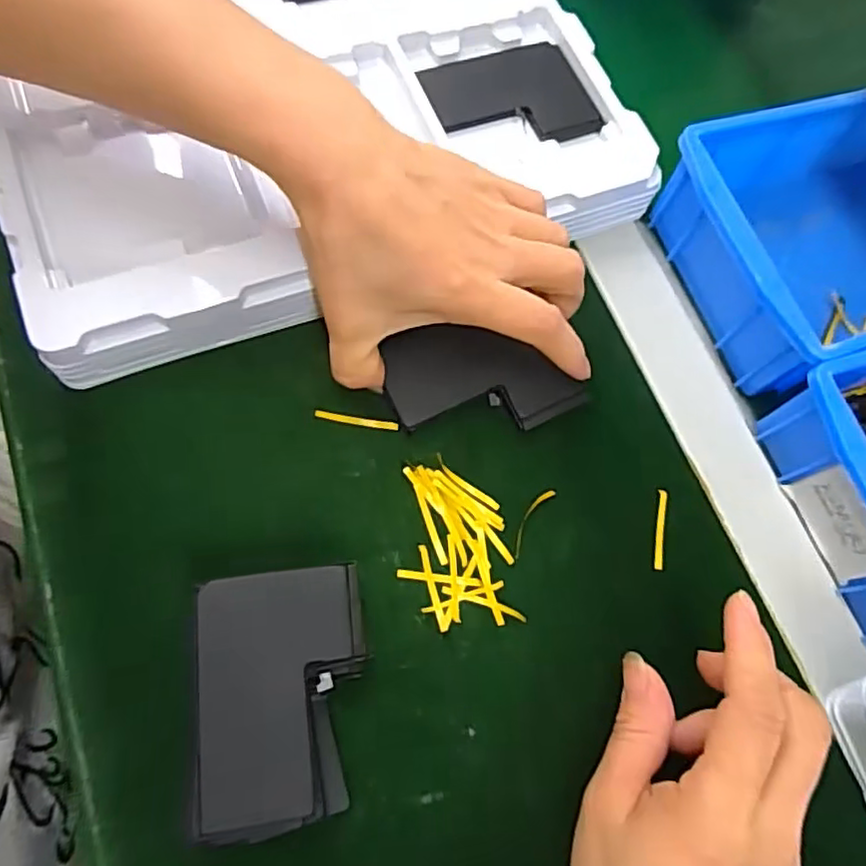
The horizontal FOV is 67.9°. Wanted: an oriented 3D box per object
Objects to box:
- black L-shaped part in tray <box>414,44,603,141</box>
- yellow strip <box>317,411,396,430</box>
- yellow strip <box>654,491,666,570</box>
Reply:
[{"bbox_3d":[0.046,-0.187,0.365,0.091,0.015,0.067,-19,68,-14],"label":"black L-shaped part in tray"},{"bbox_3d":[-0.037,-0.006,0.312,0.040,0.004,0.005,9,77,-5],"label":"yellow strip"},{"bbox_3d":[0.110,0.047,0.311,0.004,0.004,0.039,12,70,-2],"label":"yellow strip"}]

